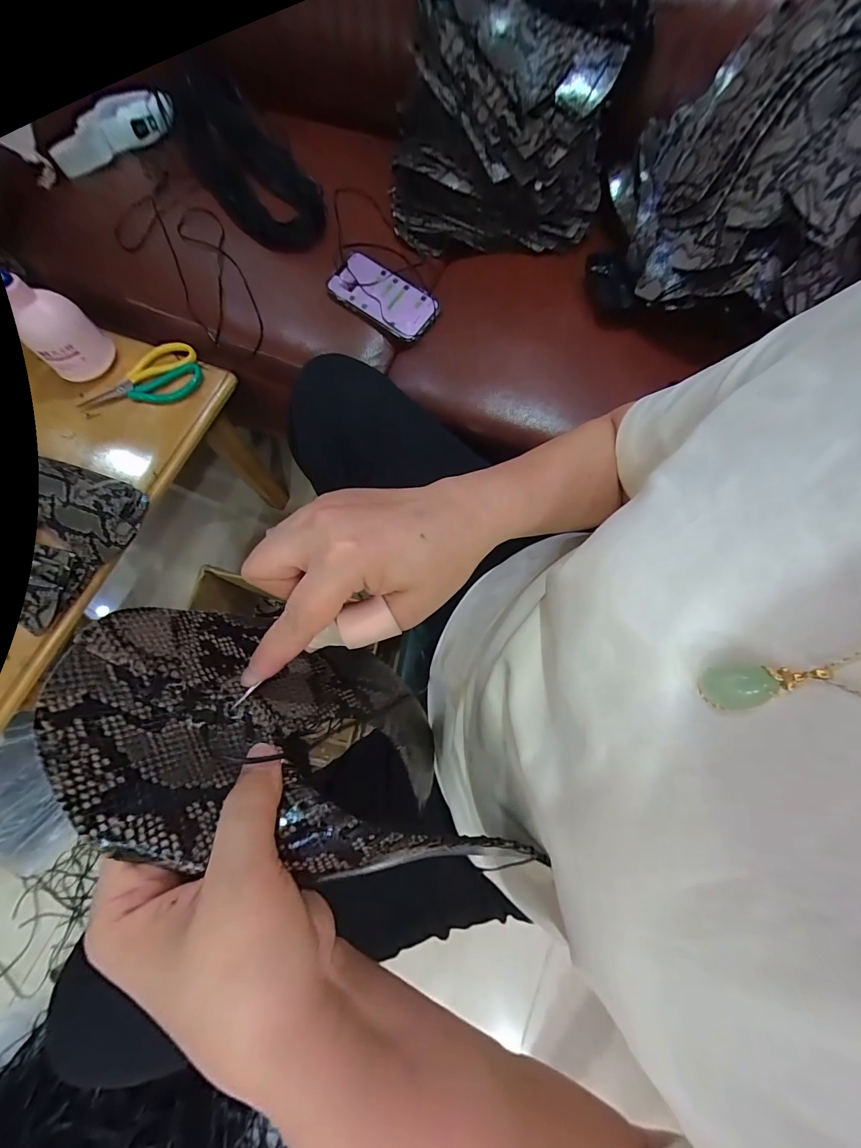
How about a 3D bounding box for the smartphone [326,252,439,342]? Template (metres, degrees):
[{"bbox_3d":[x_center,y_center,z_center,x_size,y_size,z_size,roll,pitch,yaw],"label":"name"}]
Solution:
[{"bbox_3d":[-0.070,-0.398,0.566,0.162,0.019,0.076,35,85,7],"label":"smartphone"}]

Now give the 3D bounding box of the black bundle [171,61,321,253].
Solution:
[{"bbox_3d":[-0.333,-0.727,0.682,0.142,0.045,0.541,-28,74,-6],"label":"black bundle"}]

